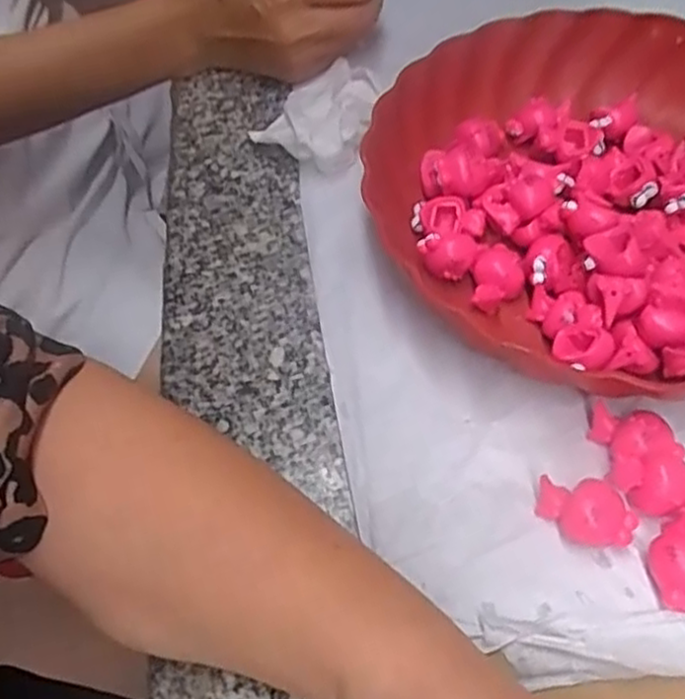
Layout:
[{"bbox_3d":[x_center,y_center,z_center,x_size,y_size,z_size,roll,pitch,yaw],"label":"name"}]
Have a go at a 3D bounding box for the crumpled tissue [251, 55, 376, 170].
[{"bbox_3d":[-0.016,-0.142,0.434,0.068,0.036,0.084,12,59,8],"label":"crumpled tissue"}]

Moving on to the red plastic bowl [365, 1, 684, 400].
[{"bbox_3d":[0.135,-0.081,0.363,0.245,0.042,0.242,-1,58,1],"label":"red plastic bowl"}]

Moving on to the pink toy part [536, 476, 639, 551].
[{"bbox_3d":[0.095,0.064,0.284,0.035,0.018,0.024,7,59,5],"label":"pink toy part"}]

